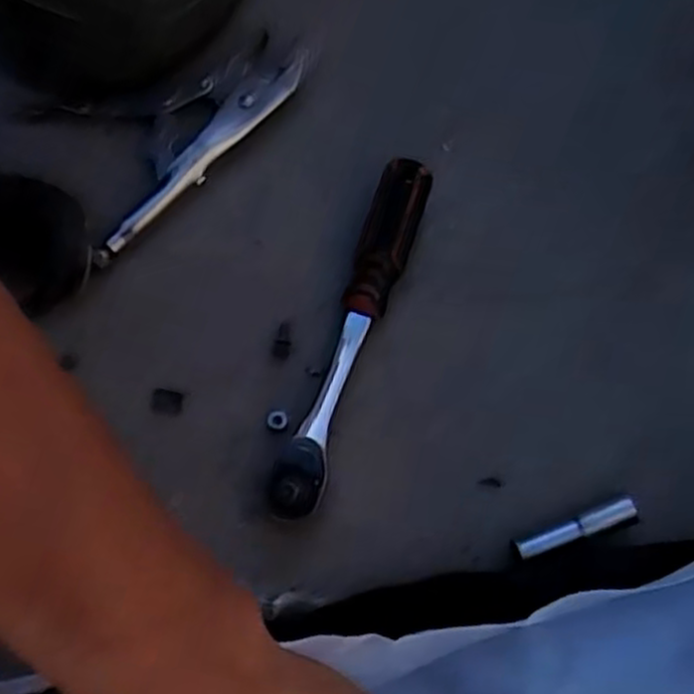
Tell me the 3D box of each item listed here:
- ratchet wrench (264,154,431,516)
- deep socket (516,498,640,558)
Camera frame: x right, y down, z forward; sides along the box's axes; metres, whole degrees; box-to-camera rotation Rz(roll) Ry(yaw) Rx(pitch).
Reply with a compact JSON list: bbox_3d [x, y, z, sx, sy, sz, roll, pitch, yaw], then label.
[{"bbox_3d":[0.002,-0.010,0.519,0.042,0.037,0.251,17,74,7],"label":"ratchet wrench"},{"bbox_3d":[0.140,0.111,0.487,0.077,0.014,0.013,-21,73,-5],"label":"deep socket"}]

